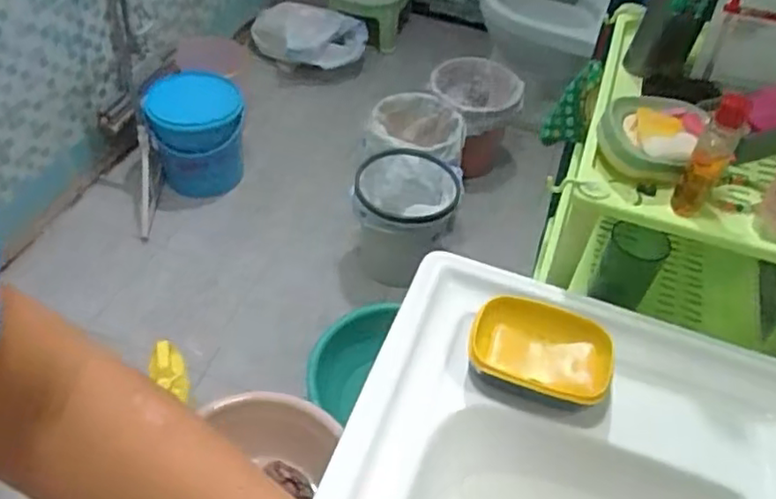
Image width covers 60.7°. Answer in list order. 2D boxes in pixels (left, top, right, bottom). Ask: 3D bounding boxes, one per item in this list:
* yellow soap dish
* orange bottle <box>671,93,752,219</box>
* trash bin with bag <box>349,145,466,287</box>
[{"bbox_3d":[0.144,0.099,0.630,0.133,0.042,0.086,15,48,9],"label":"yellow soap dish"},{"bbox_3d":[0.305,-0.083,0.631,0.033,0.135,0.033,26,51,18],"label":"orange bottle"},{"bbox_3d":[0.040,-0.071,1.676,0.257,0.255,0.245,7,47,1],"label":"trash bin with bag"}]

